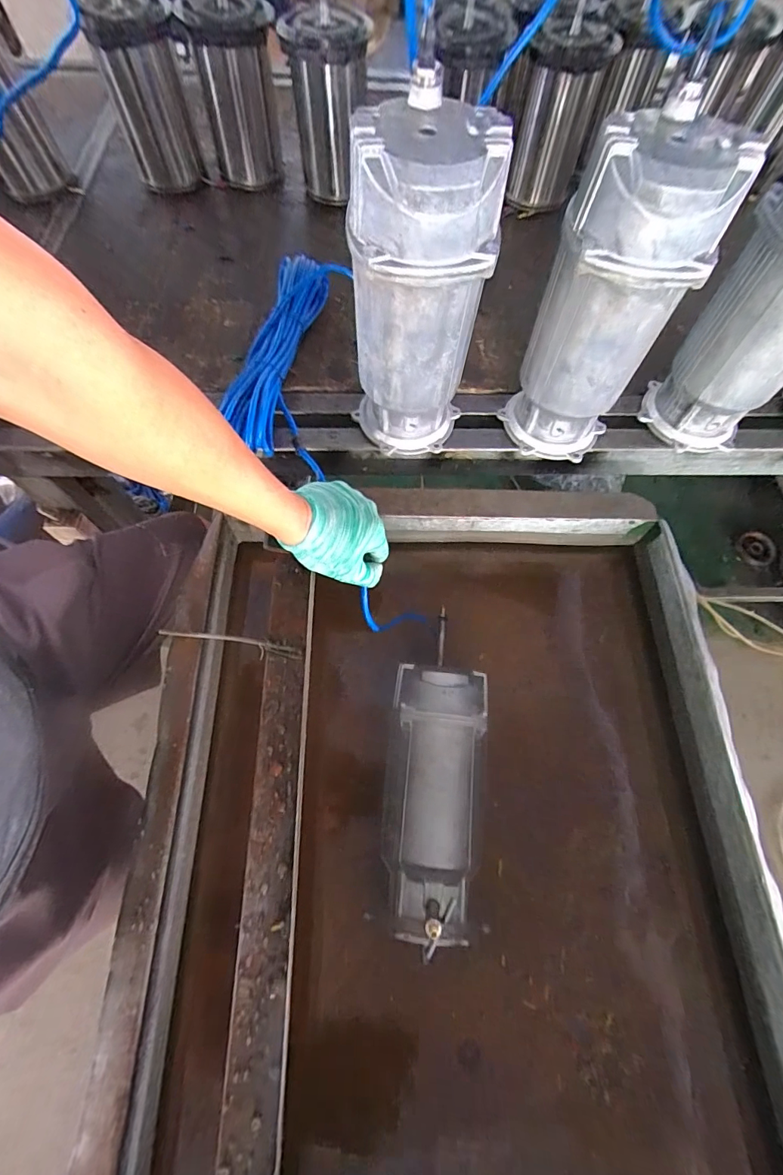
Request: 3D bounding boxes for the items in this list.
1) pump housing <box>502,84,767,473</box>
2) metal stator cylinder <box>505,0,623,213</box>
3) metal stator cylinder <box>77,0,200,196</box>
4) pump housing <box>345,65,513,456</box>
[{"bbox_3d":[0.215,-0.279,0.469,0.130,0.293,0.110,29,68,10],"label":"pump housing"},{"bbox_3d":[0.261,-0.754,0.718,0.120,0.202,0.122,21,67,7],"label":"metal stator cylinder"},{"bbox_3d":[-0.395,-0.797,0.728,0.125,0.198,0.102,-17,68,-10],"label":"metal stator cylinder"},{"bbox_3d":[0.022,-0.274,0.460,0.127,0.300,0.105,6,66,0],"label":"pump housing"}]

